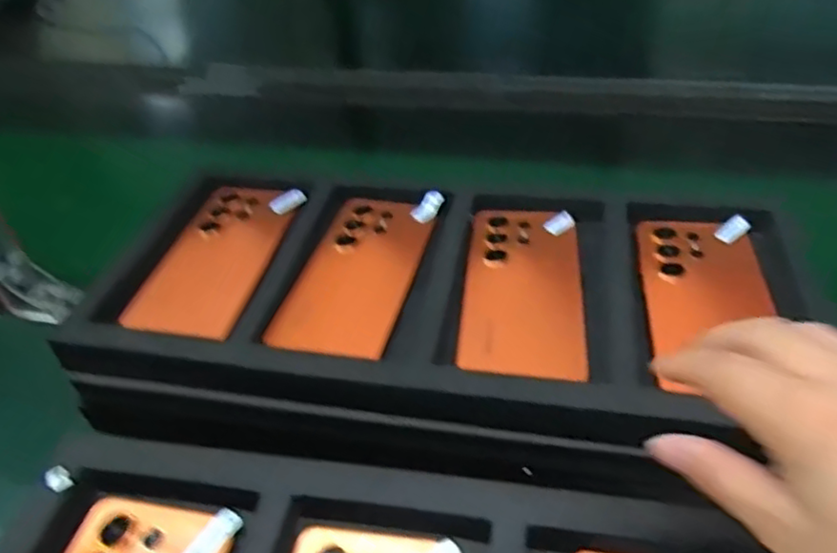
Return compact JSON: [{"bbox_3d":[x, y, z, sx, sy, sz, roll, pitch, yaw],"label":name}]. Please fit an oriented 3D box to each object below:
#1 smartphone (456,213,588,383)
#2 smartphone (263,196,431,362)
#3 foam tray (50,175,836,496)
[{"bbox_3d":[0.073,0.006,0.448,0.078,0.008,0.161,3,42,9],"label":"smartphone"},{"bbox_3d":[-0.043,-0.004,0.476,0.081,0.009,0.165,8,43,14],"label":"smartphone"},{"bbox_3d":[0.015,0.018,0.463,0.475,0.059,0.259,4,42,9],"label":"foam tray"}]

